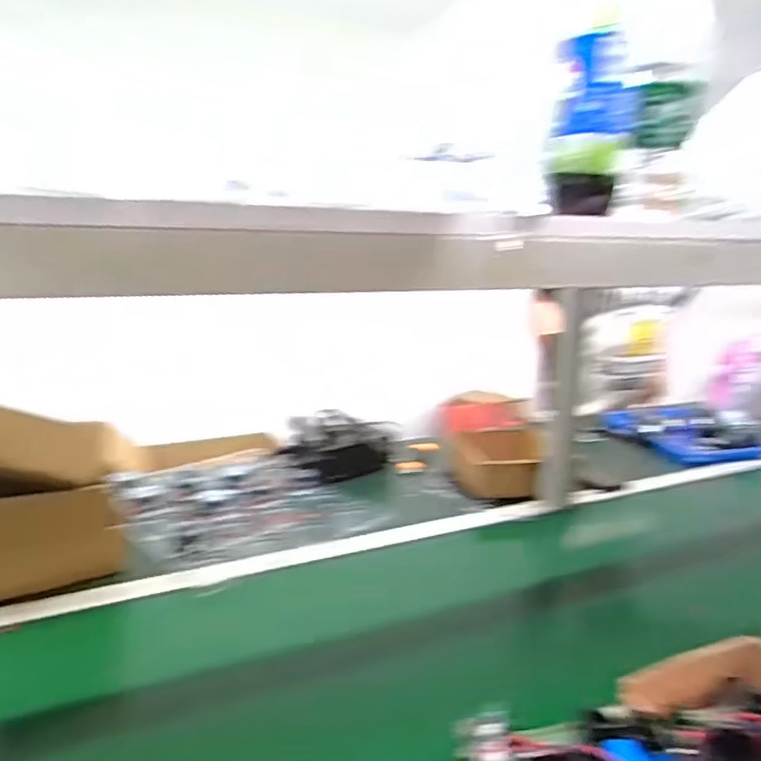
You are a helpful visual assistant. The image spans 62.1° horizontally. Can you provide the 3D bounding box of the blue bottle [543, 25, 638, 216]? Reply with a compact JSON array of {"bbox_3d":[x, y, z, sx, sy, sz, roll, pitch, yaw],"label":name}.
[{"bbox_3d":[0.184,-0.216,0.550,0.062,0.135,0.062,8,15,21],"label":"blue bottle"}]

